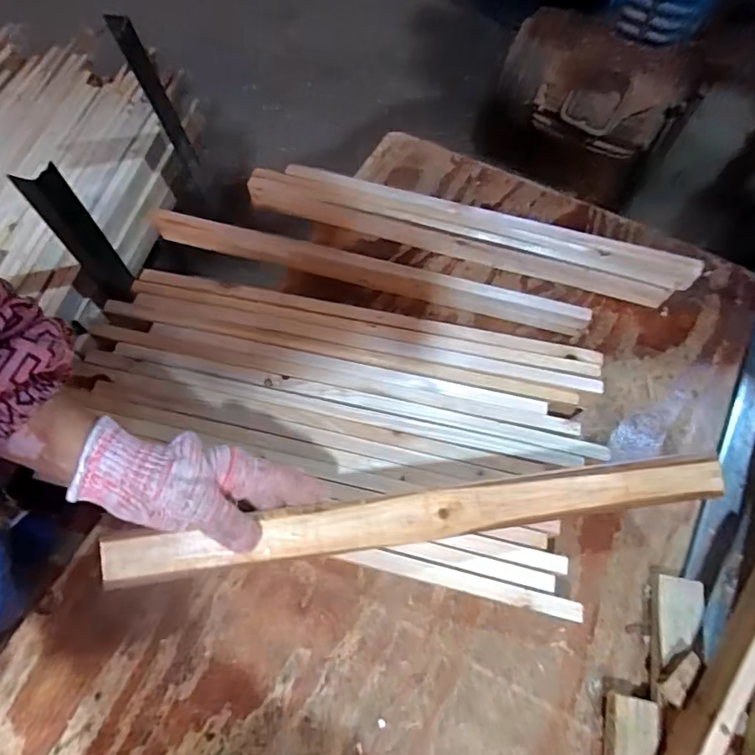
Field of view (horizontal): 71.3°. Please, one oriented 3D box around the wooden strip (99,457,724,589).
[{"bbox_3d":[0.044,0.109,0.412,0.484,0.008,0.037,-6,88,-8],"label":"wooden strip"}]

